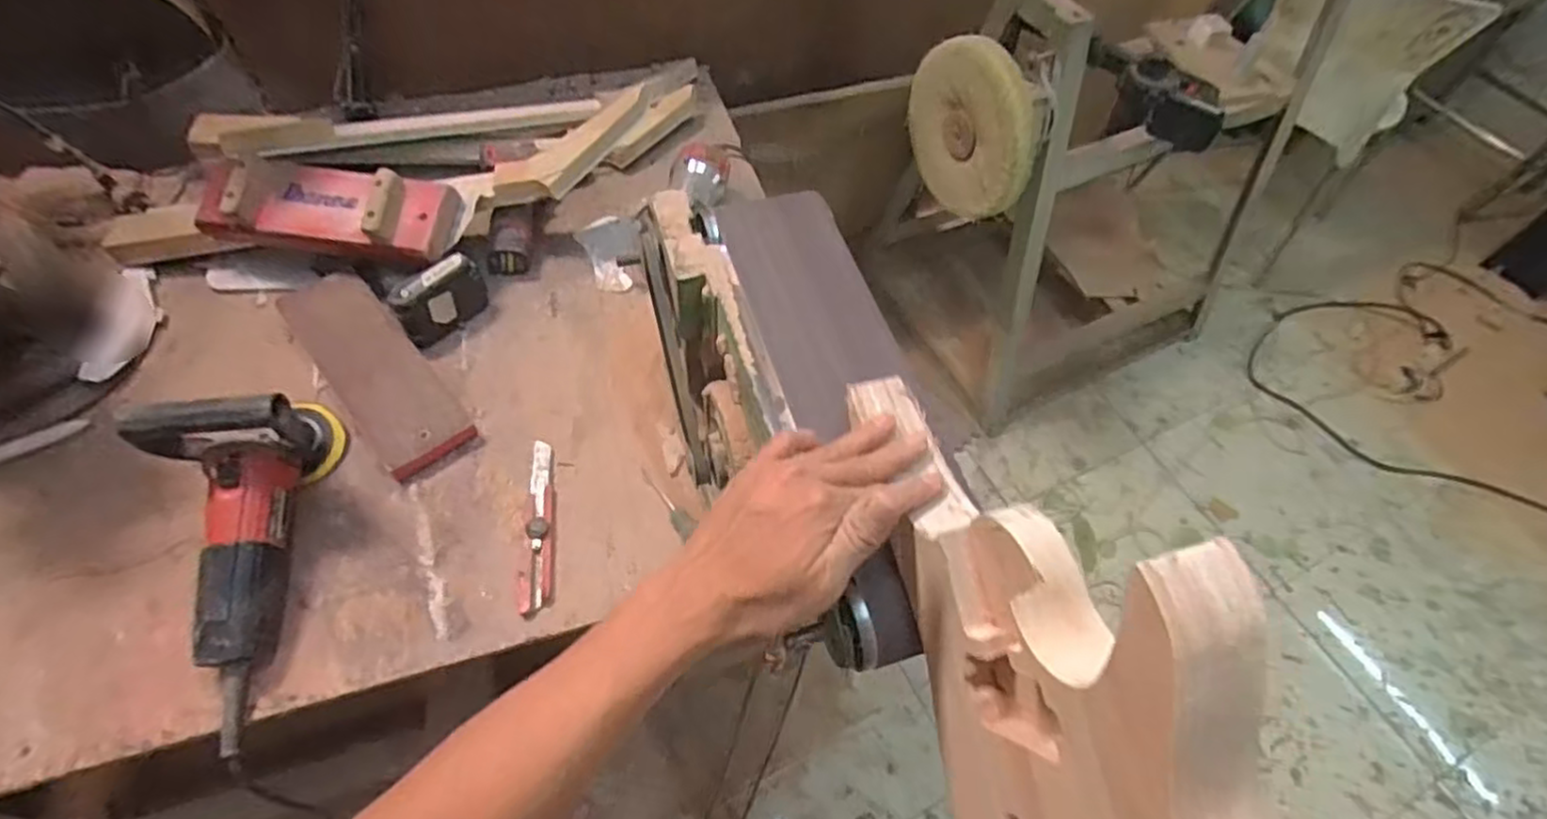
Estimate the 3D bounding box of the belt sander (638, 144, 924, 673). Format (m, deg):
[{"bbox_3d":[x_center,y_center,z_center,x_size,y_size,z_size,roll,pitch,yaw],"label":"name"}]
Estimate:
[{"bbox_3d":[0.015,0.001,0.597,0.172,0.130,0.413,-12,59,-12],"label":"belt sander"}]

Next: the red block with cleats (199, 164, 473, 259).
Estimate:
[{"bbox_3d":[-0.529,-0.239,0.855,0.293,0.072,0.110,7,77,0],"label":"red block with cleats"}]

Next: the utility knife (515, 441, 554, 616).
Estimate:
[{"bbox_3d":[-0.246,0.113,0.740,0.030,0.019,0.188,-3,58,-7],"label":"utility knife"}]

